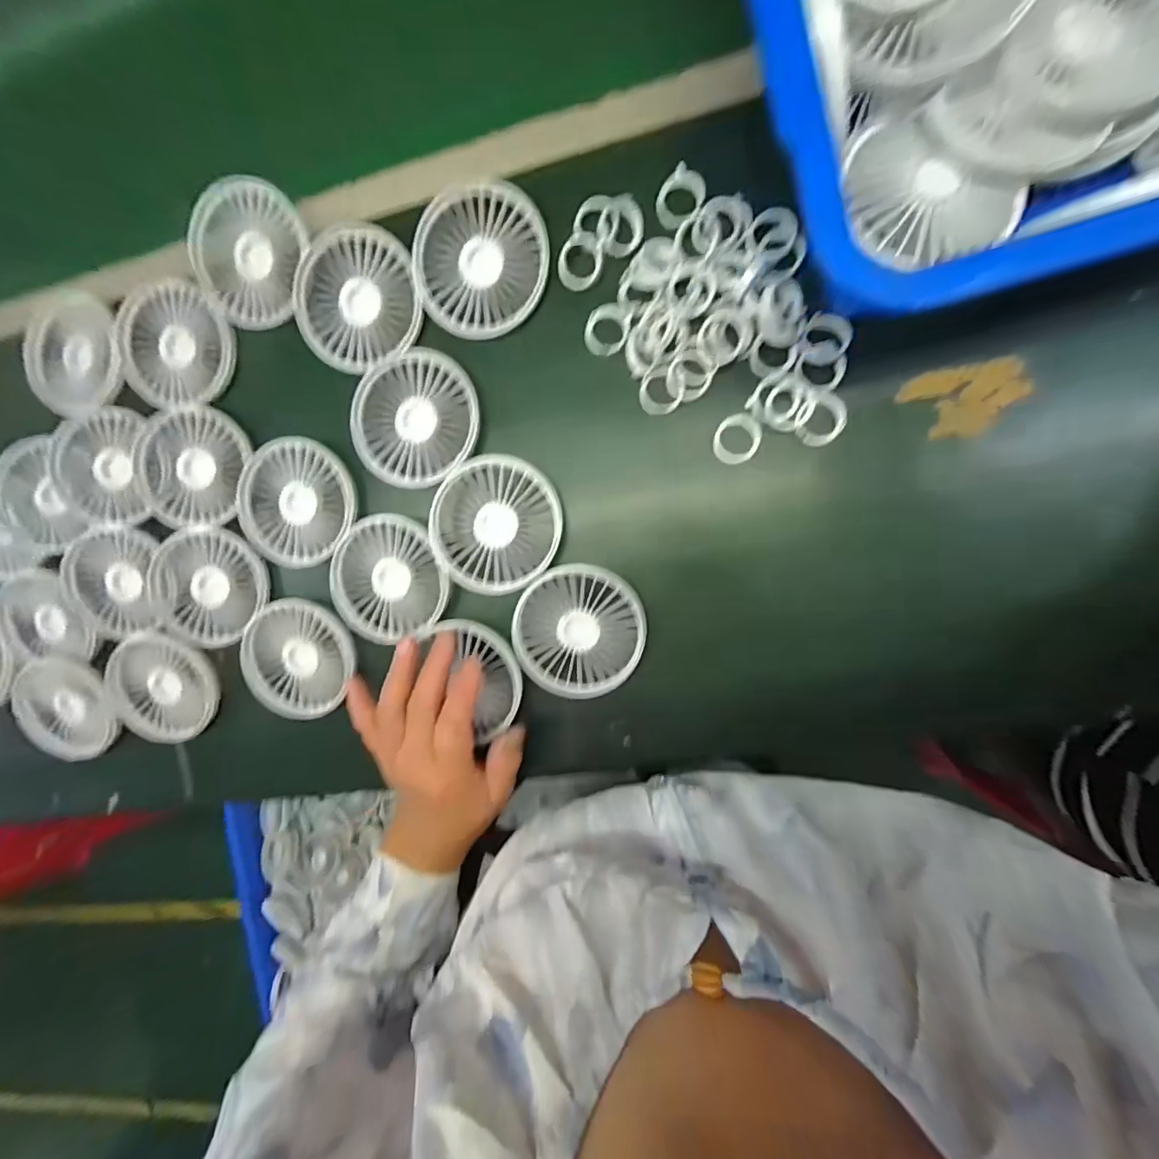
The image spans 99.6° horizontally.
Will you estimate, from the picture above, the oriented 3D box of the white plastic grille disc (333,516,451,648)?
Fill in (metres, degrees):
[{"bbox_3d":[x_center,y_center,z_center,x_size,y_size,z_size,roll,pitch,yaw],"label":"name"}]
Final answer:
[{"bbox_3d":[-0.136,-0.001,0.345,0.085,0.009,0.086,1,96,11],"label":"white plastic grille disc"}]

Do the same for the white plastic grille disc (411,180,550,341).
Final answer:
[{"bbox_3d":[-0.063,-0.203,0.313,0.085,0.008,0.086,1,96,11],"label":"white plastic grille disc"}]

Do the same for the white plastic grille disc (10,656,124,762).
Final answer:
[{"bbox_3d":[-0.426,0.108,0.406,0.087,0.011,0.087,-15,93,12],"label":"white plastic grille disc"}]

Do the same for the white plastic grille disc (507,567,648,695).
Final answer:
[{"bbox_3d":[-0.001,0.035,0.328,0.085,0.007,0.088,1,96,11],"label":"white plastic grille disc"}]

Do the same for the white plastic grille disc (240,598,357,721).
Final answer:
[{"bbox_3d":[-0.211,0.061,0.369,0.088,0.007,0.090,1,96,11],"label":"white plastic grille disc"}]

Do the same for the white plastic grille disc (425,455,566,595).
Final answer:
[{"bbox_3d":[-0.056,-0.037,0.328,0.086,0.008,0.089,1,96,11],"label":"white plastic grille disc"}]

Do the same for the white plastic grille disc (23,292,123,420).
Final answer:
[{"bbox_3d":[-0.387,-0.169,0.370,0.084,0.013,0.083,1,96,11],"label":"white plastic grille disc"}]

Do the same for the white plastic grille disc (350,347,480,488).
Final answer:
[{"bbox_3d":[-0.111,-0.110,0.334,0.085,0.012,0.089,1,96,11],"label":"white plastic grille disc"}]

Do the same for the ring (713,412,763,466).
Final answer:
[{"bbox_3d":[0.098,-0.087,0.305,0.027,0.005,0.030,17,99,9],"label":"ring"}]

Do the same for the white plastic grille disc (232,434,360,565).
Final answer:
[{"bbox_3d":[-0.210,-0.057,0.361,0.088,0.009,0.091,1,96,11],"label":"white plastic grille disc"}]

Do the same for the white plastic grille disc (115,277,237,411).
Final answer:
[{"bbox_3d":[-0.302,-0.173,0.362,0.086,0.006,0.087,1,96,11],"label":"white plastic grille disc"}]

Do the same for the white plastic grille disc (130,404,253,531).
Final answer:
[{"bbox_3d":[-0.294,-0.086,0.372,0.090,0.010,0.086,1,96,11],"label":"white plastic grille disc"}]

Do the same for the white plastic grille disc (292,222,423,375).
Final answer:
[{"bbox_3d":[-0.152,-0.194,0.336,0.087,0.016,0.086,1,96,11],"label":"white plastic grille disc"}]

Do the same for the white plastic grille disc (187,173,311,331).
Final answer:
[{"bbox_3d":[-0.230,-0.229,0.339,0.087,0.011,0.086,1,96,11],"label":"white plastic grille disc"}]

